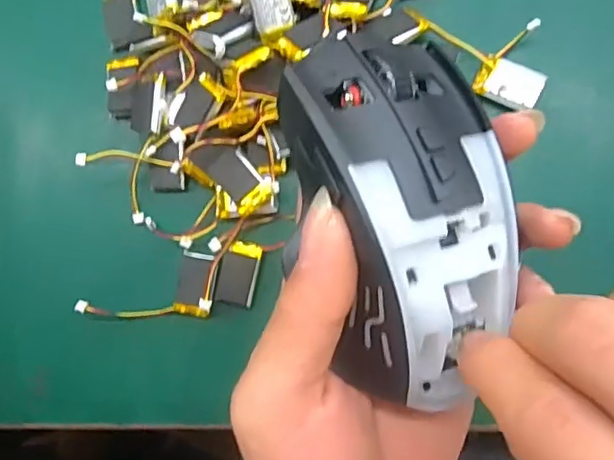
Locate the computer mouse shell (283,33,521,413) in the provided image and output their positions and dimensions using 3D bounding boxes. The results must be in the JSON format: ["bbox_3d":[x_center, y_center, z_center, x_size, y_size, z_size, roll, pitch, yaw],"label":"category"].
[{"bbox_3d":[0.027,-0.005,0.174,0.069,0.038,0.108,-1,90,-23],"label":"computer mouse shell"}]

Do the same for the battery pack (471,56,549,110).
[{"bbox_3d":[0.101,-0.073,0.295,0.032,0.004,0.022,24,88,9],"label":"battery pack"}]

